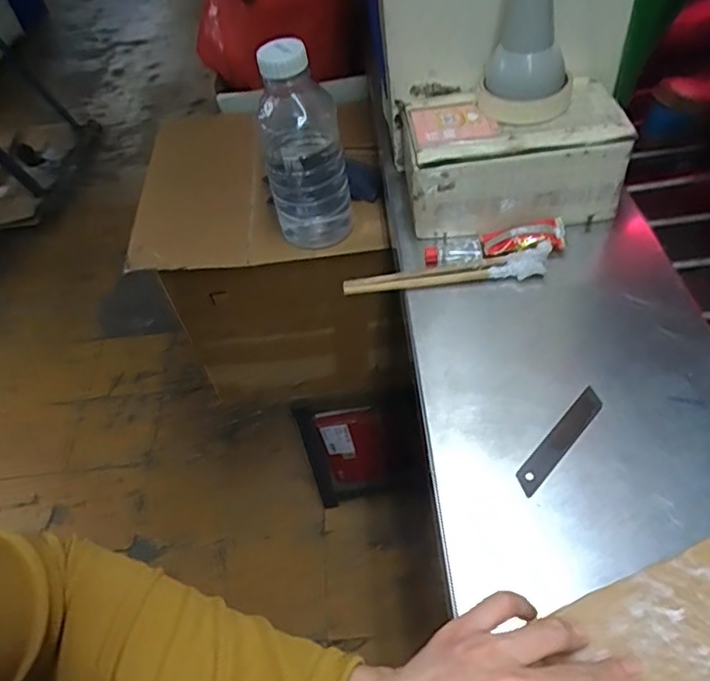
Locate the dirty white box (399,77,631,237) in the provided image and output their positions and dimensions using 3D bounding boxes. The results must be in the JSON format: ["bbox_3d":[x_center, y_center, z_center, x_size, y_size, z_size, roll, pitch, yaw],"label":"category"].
[{"bbox_3d":[0.144,-0.177,0.582,0.197,0.100,0.130,-6,48,3],"label":"dirty white box"}]

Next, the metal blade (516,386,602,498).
[{"bbox_3d":[0.147,0.069,0.419,0.017,0.004,0.100,34,59,29],"label":"metal blade"}]

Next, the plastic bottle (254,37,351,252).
[{"bbox_3d":[-0.059,-0.211,0.649,0.089,0.224,0.095,-9,49,1],"label":"plastic bottle"}]

